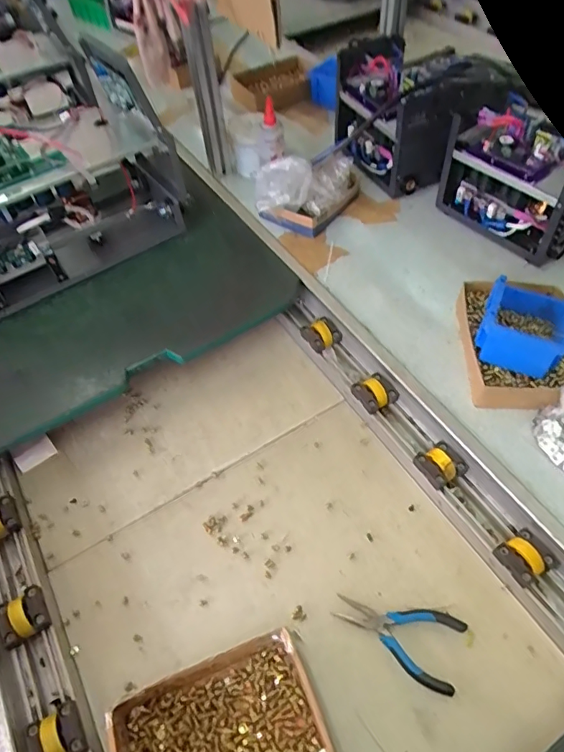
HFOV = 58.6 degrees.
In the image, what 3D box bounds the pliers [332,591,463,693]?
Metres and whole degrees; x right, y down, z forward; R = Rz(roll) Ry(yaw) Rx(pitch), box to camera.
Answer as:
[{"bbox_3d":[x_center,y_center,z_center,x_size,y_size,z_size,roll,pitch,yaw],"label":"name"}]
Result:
[{"bbox_3d":[0.135,0.312,0.607,0.154,0.013,0.083,13,55,15],"label":"pliers"}]

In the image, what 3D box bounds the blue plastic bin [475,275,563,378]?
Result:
[{"bbox_3d":[0.339,-0.074,0.698,0.109,0.070,0.138,20,57,19],"label":"blue plastic bin"}]

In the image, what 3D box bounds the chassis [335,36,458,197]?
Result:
[{"bbox_3d":[0.204,-0.502,0.995,0.142,0.196,0.236,-18,53,-8],"label":"chassis"}]

